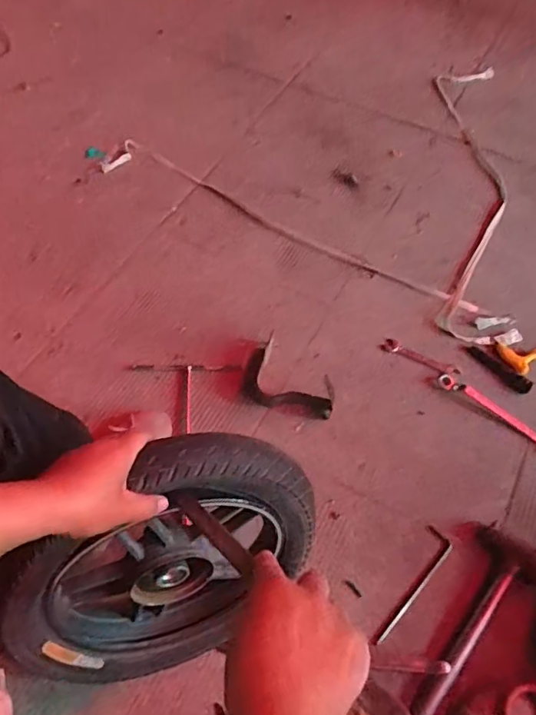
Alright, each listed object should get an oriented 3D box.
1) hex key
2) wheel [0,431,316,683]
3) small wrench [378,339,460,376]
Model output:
[{"bbox_3d":[0.203,0.315,0.740,0.038,0.009,0.181,33,63,17],"label":"hex key"},{"bbox_3d":[-0.109,0.231,0.594,0.326,0.342,0.074,-3,33,-27],"label":"wheel"},{"bbox_3d":[0.267,-0.001,0.939,0.138,0.009,0.026,25,61,12],"label":"small wrench"}]

